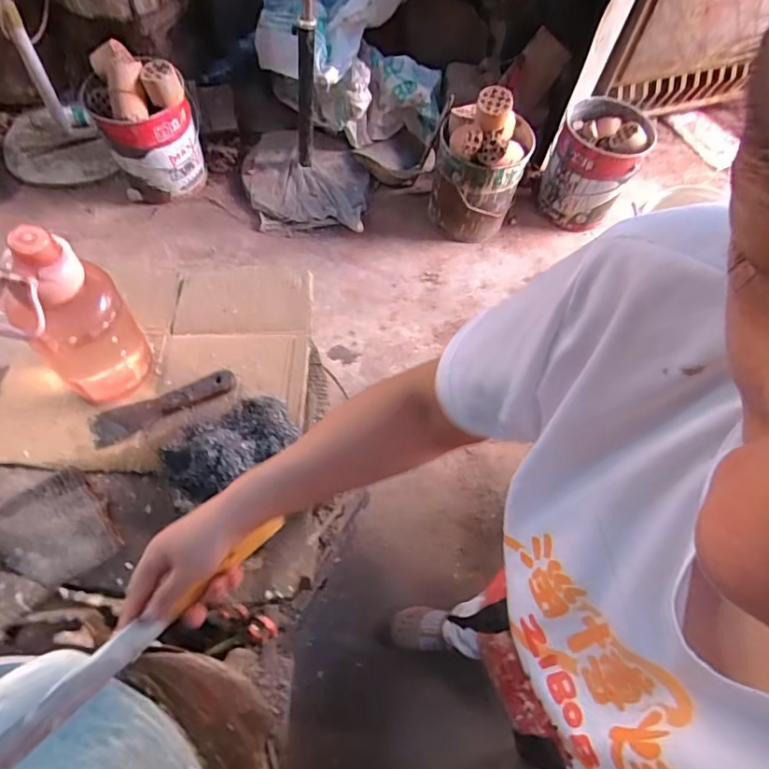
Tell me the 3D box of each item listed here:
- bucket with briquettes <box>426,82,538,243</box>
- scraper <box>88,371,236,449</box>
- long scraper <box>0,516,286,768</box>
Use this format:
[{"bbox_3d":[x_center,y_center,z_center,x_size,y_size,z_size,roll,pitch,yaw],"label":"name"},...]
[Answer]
[{"bbox_3d":[0.298,-0.678,1.616,0.270,0.452,0.223,16,63,4],"label":"bucket with briquettes"},{"bbox_3d":[-0.281,0.024,0.659,0.180,0.022,0.045,-22,67,-14],"label":"scraper"},{"bbox_3d":[-0.256,0.254,0.416,0.022,0.018,0.427,43,63,17],"label":"long scraper"}]

